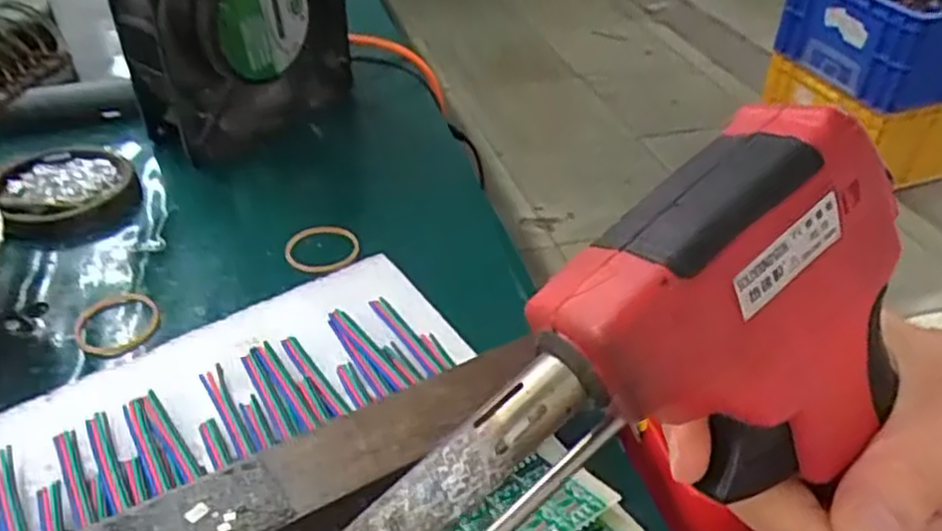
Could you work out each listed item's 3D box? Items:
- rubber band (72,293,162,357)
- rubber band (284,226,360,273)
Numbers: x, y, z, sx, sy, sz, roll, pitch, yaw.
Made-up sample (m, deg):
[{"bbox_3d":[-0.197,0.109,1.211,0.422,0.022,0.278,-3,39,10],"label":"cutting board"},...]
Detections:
[{"bbox_3d":[-0.143,0.023,0.305,0.032,0.004,0.035,2,38,-1],"label":"rubber band"},{"bbox_3d":[-0.068,-0.008,0.345,0.032,0.005,0.030,-29,51,-32],"label":"rubber band"}]

